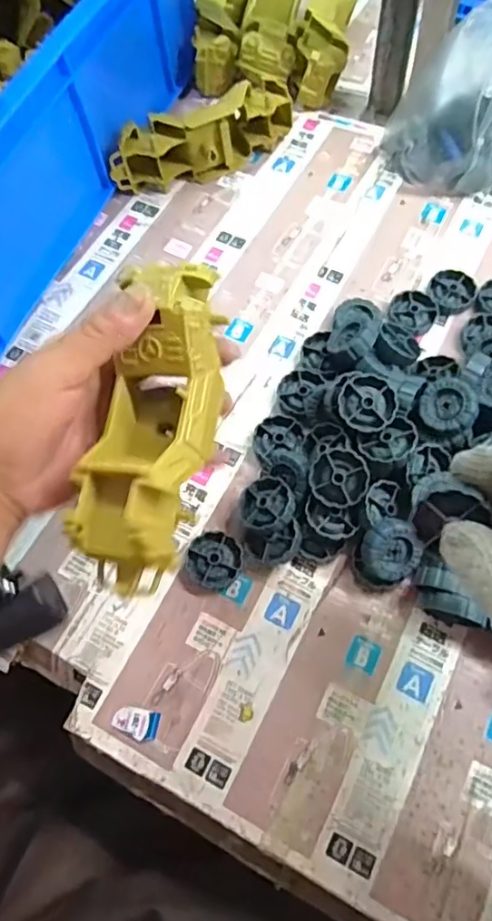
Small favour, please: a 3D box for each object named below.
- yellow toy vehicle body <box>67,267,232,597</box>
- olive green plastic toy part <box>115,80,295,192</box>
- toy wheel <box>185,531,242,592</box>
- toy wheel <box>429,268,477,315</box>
[{"bbox_3d":[-0.046,-0.020,0.303,0.054,0.052,0.170,10,79,7],"label":"yellow toy vehicle body"},{"bbox_3d":[-0.040,-0.302,0.546,0.172,0.053,0.055,-27,68,-9],"label":"olive green plastic toy part"},{"bbox_3d":[-0.023,0.070,0.404,0.037,0.011,0.038,-1,66,2],"label":"toy wheel"},{"bbox_3d":[0.173,-0.142,0.490,0.038,0.011,0.039,-1,66,2],"label":"toy wheel"}]

